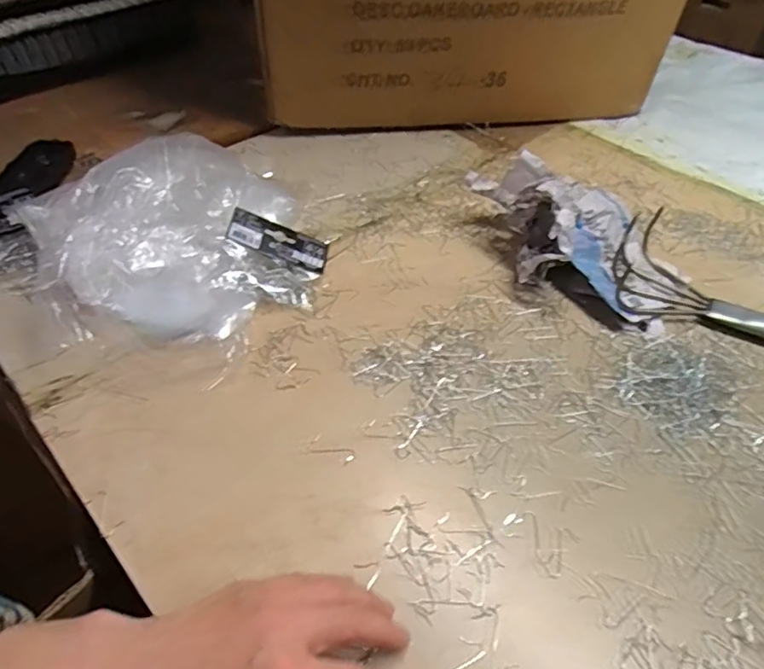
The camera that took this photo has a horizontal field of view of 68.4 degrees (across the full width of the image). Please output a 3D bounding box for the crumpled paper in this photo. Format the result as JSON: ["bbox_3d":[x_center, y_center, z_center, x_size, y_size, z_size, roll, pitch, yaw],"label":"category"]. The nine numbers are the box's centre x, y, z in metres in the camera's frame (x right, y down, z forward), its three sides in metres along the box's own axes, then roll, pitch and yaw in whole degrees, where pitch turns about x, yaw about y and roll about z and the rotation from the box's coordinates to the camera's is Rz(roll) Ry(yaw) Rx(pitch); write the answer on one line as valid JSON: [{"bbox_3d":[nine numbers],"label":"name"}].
[{"bbox_3d":[0.189,-0.108,0.551,0.235,0.087,0.148,29,53,24],"label":"crumpled paper"}]

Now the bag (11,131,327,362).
[{"bbox_3d":[-0.189,-0.098,0.537,0.251,0.088,0.247,-24,51,-21],"label":"bag"}]

